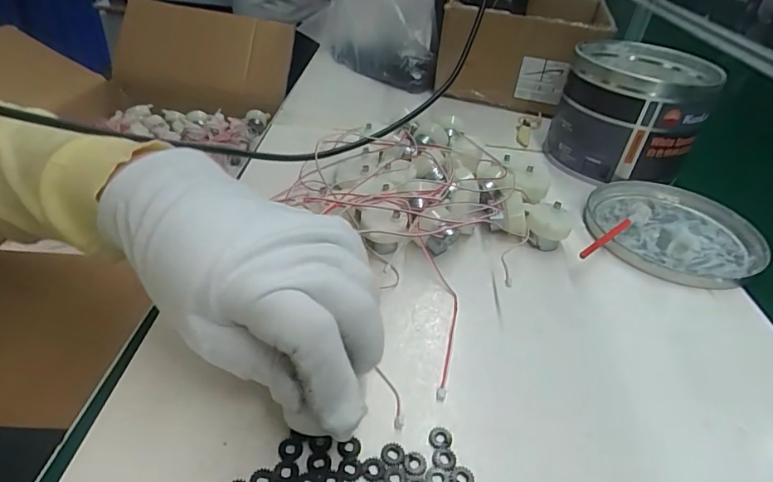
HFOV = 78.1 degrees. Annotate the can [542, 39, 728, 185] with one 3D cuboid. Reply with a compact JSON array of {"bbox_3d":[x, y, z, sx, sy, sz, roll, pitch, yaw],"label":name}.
[{"bbox_3d":[0.234,-0.123,0.463,0.117,0.102,0.124,3,37,-2],"label":"can"}]

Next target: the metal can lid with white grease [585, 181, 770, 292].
[{"bbox_3d":[0.232,-0.012,0.384,0.128,0.015,0.132,4,37,-3],"label":"metal can lid with white grease"}]

